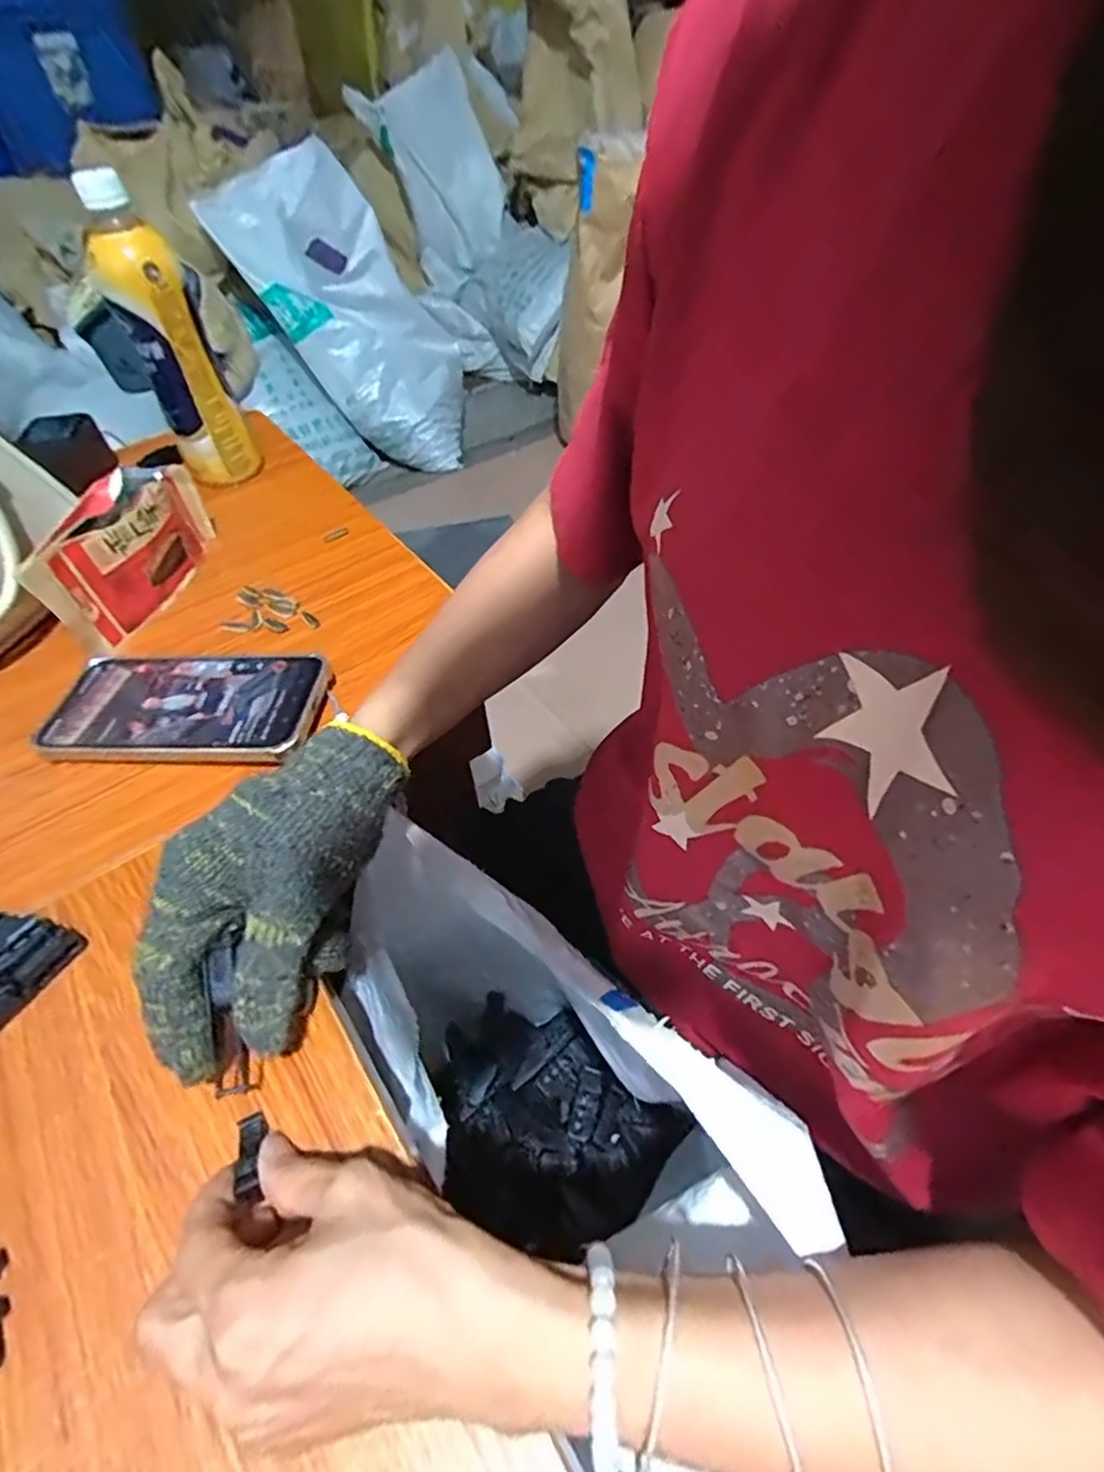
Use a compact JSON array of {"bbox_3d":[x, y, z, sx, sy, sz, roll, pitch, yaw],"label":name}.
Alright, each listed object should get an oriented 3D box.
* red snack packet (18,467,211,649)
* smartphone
[{"bbox_3d":[-0.302,-0.138,0.463,0.027,0.085,0.156,6,51,8],"label":"red snack packet"},{"bbox_3d":[-0.229,-0.019,0.402,0.170,0.012,0.081,0,52,6],"label":"smartphone"}]

